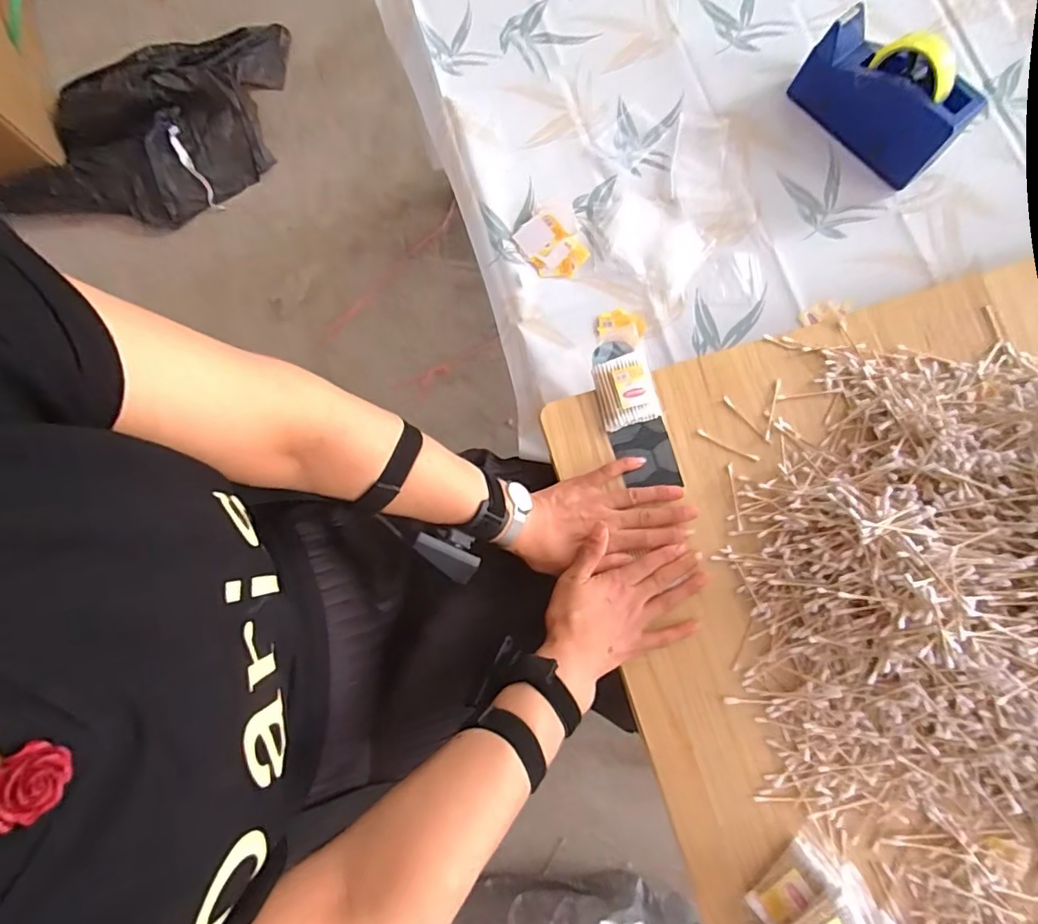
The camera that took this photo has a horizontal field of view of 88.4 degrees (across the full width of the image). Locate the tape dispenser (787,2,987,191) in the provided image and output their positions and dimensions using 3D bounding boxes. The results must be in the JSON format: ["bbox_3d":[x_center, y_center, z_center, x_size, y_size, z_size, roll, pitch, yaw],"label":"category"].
[{"bbox_3d":[0.444,-0.447,0.659,0.197,0.106,0.085,38,83,8],"label":"tape dispenser"}]

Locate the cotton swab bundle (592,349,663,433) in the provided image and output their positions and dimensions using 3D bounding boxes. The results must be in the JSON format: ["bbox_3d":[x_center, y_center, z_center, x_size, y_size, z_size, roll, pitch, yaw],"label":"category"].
[{"bbox_3d":[0.117,-0.077,0.581,0.063,0.011,0.075,-13,79,-1],"label":"cotton swab bundle"}]

